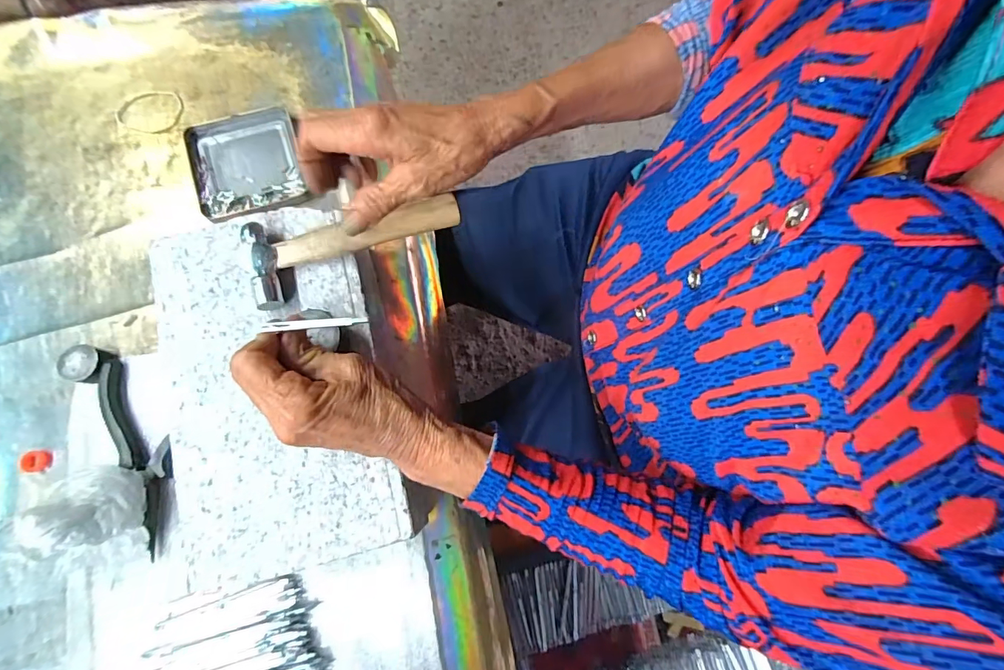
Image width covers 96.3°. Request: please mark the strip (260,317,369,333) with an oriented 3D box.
[{"bbox_3d":[-0.103,-0.006,0.248,0.056,0.004,0.005,-4,77,-6],"label":"strip"}]

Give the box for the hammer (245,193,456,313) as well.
[{"bbox_3d":[-0.104,-0.069,0.321,0.148,0.015,0.058,-19,77,-8],"label":"hammer"}]

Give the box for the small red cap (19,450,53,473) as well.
[{"bbox_3d":[-0.371,0.101,0.358,0.012,0.012,0.017,-3,77,-1],"label":"small red cap"}]

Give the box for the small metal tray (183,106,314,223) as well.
[{"bbox_3d":[-0.240,-0.159,0.420,0.096,0.011,0.106,-19,77,-5],"label":"small metal tray"}]

